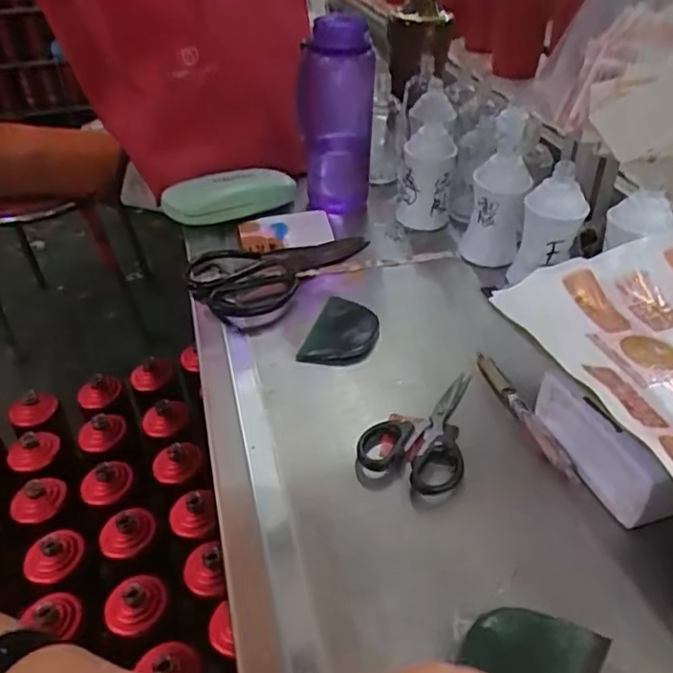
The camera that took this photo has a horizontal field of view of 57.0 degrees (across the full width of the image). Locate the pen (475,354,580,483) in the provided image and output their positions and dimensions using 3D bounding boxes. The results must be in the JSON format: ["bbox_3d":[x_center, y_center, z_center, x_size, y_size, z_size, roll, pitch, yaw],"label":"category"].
[{"bbox_3d":[0.137,0.056,0.460,0.015,0.013,0.128,-13,40,-14],"label":"pen"}]

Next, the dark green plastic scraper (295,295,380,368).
[{"bbox_3d":[0.007,-0.006,0.541,0.057,0.011,0.092,9,40,14],"label":"dark green plastic scraper"}]

